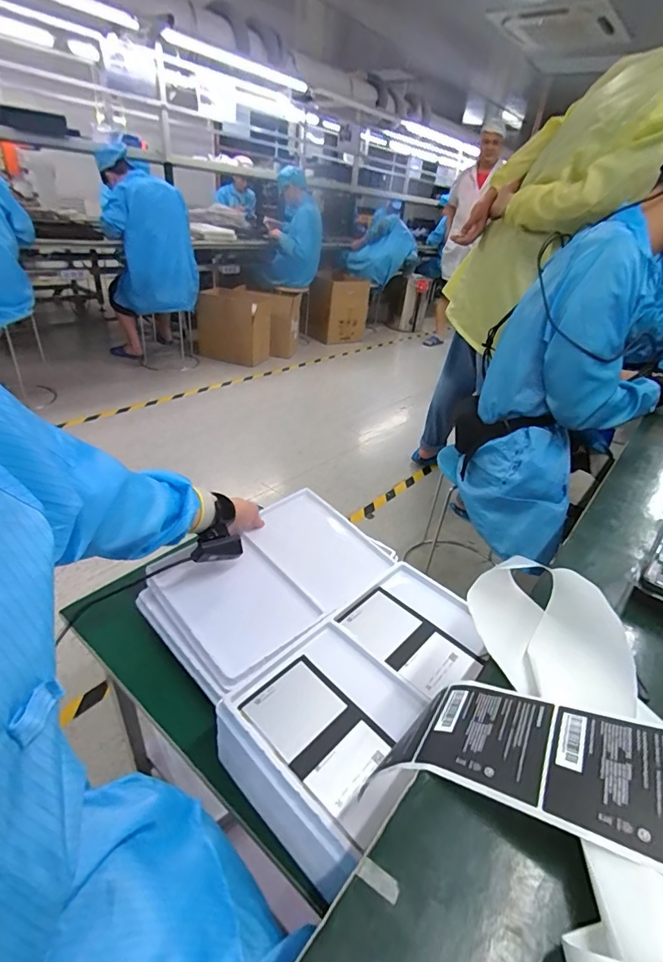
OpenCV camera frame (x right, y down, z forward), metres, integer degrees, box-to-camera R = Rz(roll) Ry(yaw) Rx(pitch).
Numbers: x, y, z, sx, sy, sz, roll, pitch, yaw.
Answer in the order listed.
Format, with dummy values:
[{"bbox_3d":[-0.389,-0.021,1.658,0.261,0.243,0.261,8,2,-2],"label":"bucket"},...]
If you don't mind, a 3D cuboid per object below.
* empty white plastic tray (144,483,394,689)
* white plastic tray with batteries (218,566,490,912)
[{"bbox_3d":[-0.085,0.134,0.687,0.232,0.035,0.323,31,39,34],"label":"empty white plastic tray"},{"bbox_3d":[0.052,0.247,0.522,0.180,0.092,0.322,30,38,33],"label":"white plastic tray with batteries"}]

